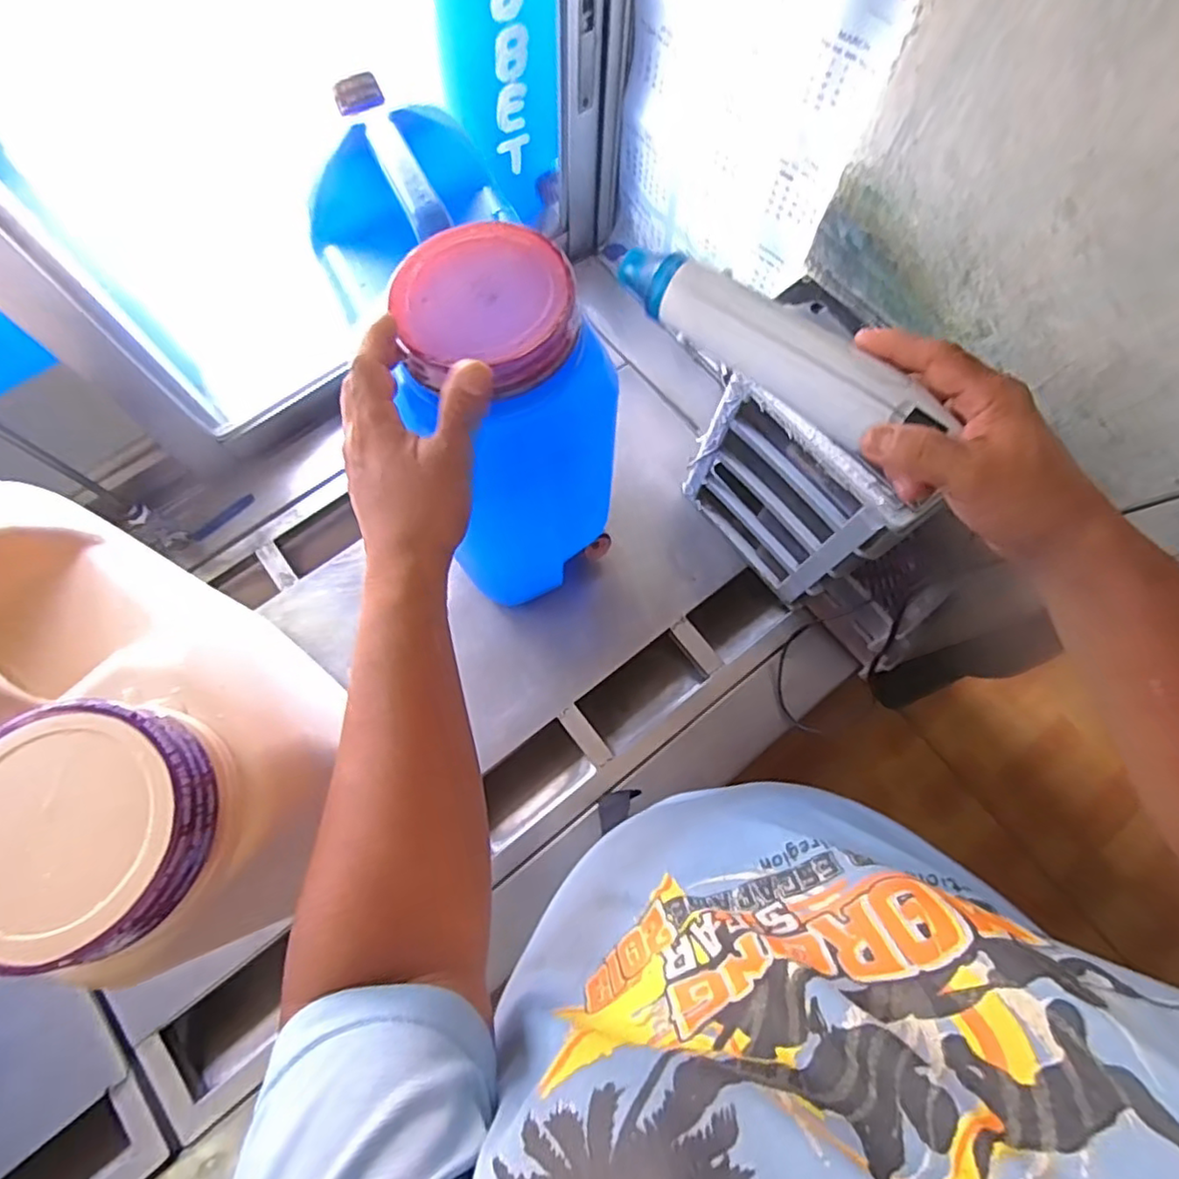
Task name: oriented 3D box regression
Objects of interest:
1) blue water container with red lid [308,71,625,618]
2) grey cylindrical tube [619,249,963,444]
[{"bbox_3d":[-0.106,-0.193,0.599,0.152,0.391,0.286,-26,74,-9],"label":"blue water container with red lid"},{"bbox_3d":[0.098,-0.138,0.355,0.195,0.028,0.033,37,75,17],"label":"grey cylindrical tube"}]

